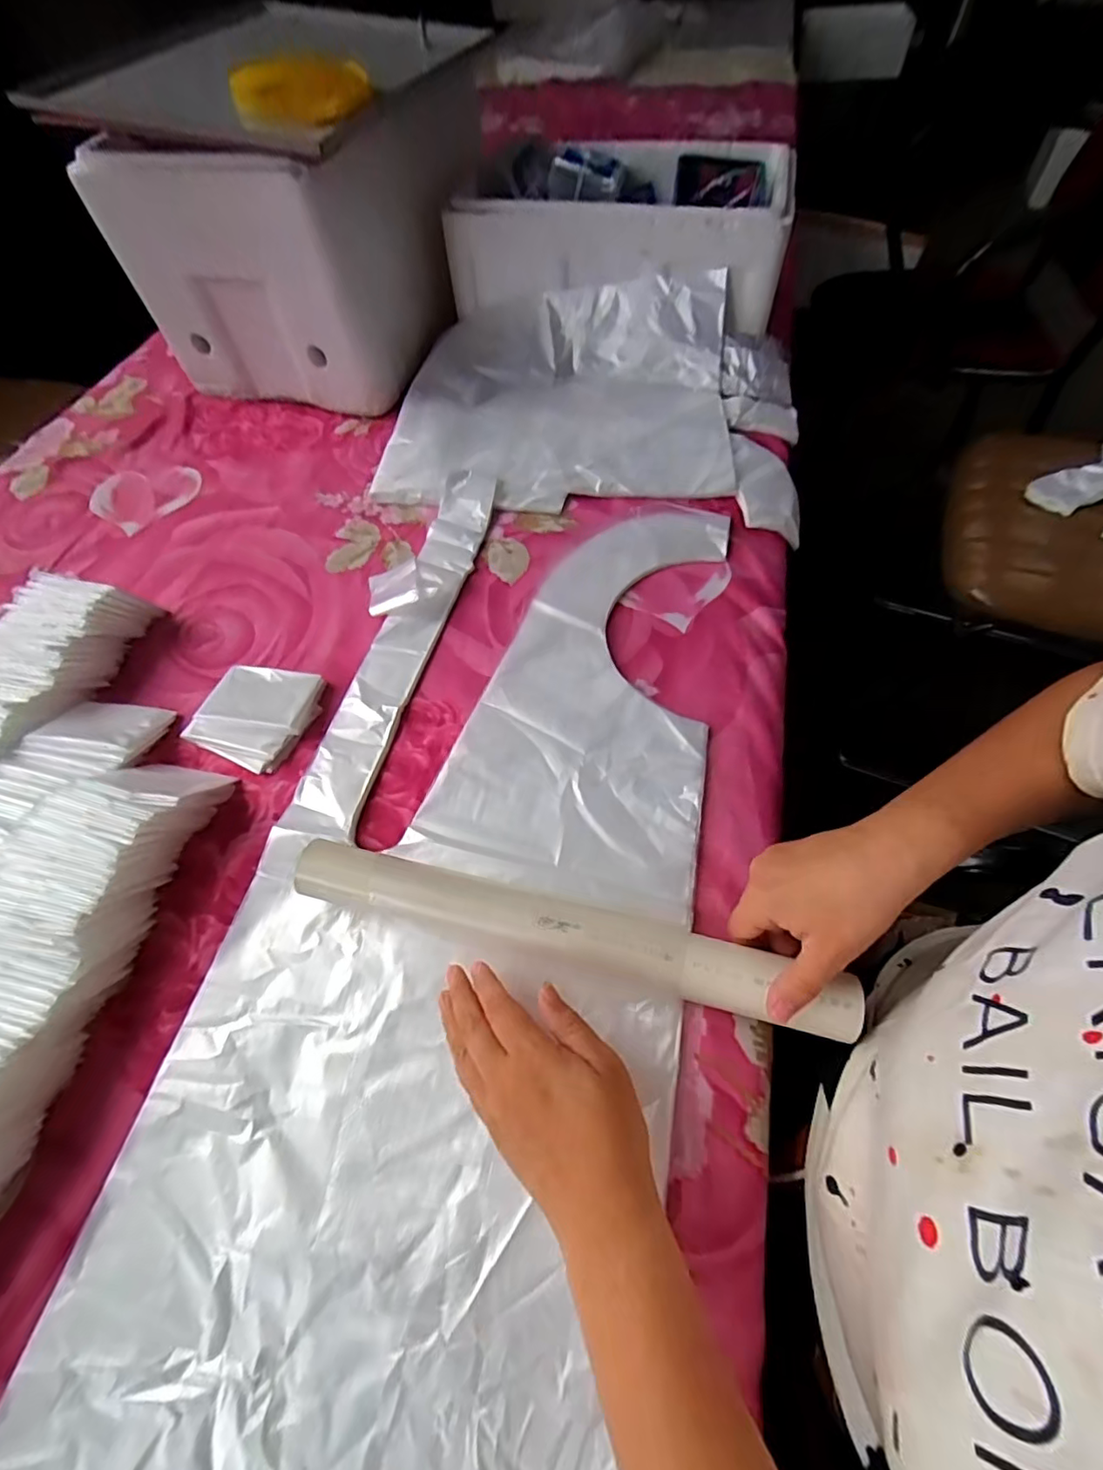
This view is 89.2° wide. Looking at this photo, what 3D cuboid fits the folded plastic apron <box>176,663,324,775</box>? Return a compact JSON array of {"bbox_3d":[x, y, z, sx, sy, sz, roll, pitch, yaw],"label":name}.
[{"bbox_3d":[-0.248,-0.021,0.472,0.085,0.024,0.090,15,61,10],"label":"folded plastic apron"}]

